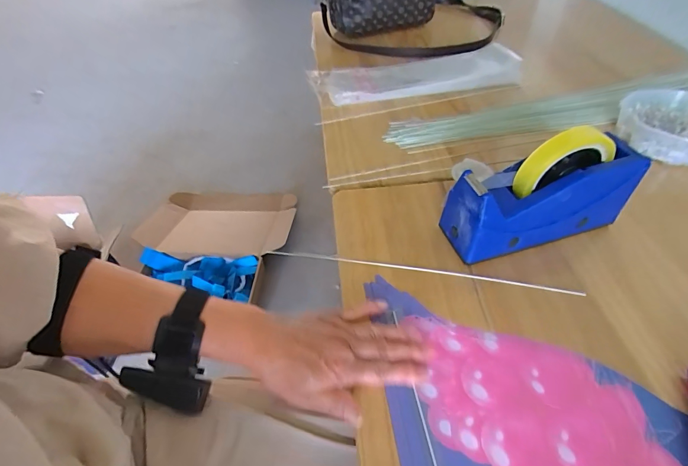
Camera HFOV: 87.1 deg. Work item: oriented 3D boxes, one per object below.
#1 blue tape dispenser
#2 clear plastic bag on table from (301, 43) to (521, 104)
[{"bbox_3d":[0.223,-0.043,0.403,0.204,0.133,0.064,-11,49,-8],"label":"blue tape dispenser"},{"bbox_3d":[0.139,-0.311,0.711,0.392,0.034,0.133,-6,49,-4],"label":"clear plastic bag on table"}]

